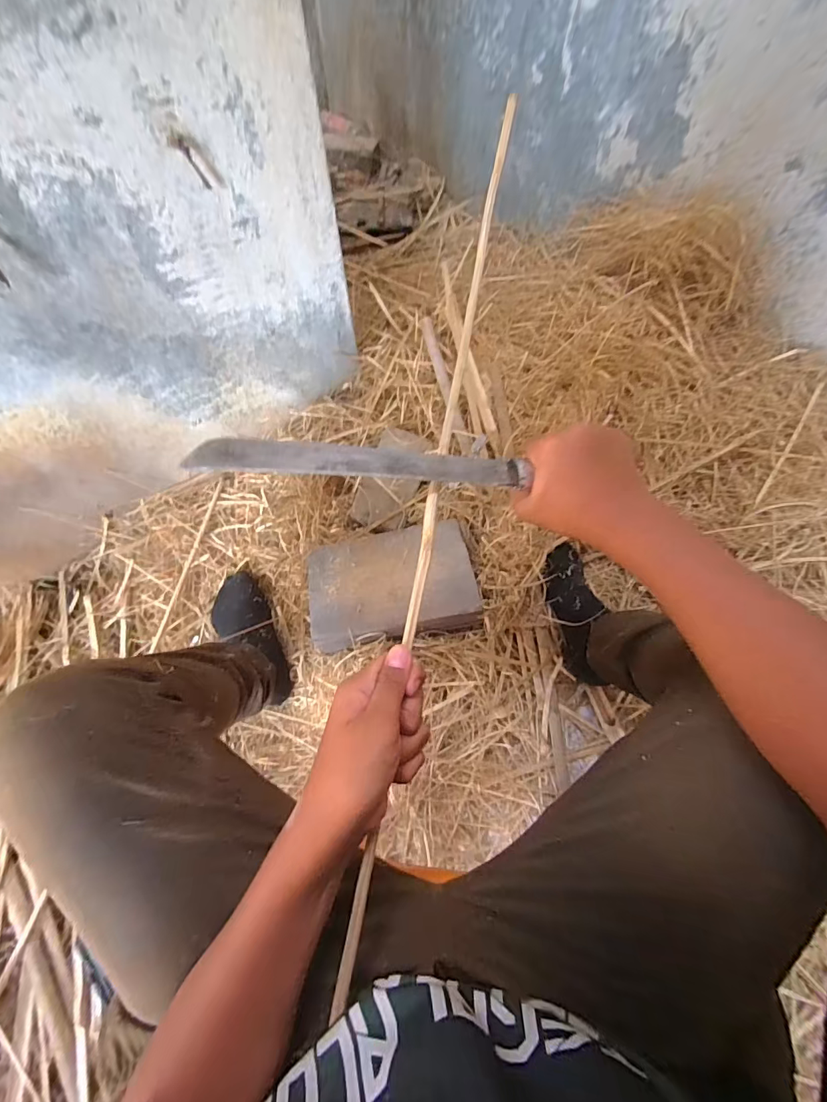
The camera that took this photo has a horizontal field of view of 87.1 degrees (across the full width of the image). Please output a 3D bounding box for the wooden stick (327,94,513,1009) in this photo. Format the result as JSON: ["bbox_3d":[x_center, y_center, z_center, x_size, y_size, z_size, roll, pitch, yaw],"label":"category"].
[{"bbox_3d":[0.024,-0.077,0.374,0.013,0.012,0.794,10,77,5],"label":"wooden stick"}]

